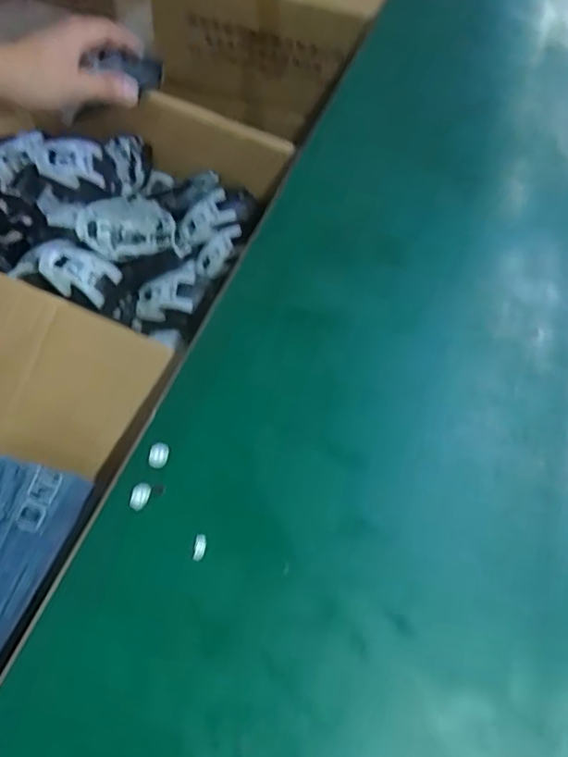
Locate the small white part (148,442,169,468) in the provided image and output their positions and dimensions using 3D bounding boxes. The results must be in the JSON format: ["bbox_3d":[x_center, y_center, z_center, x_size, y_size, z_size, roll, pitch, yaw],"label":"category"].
[{"bbox_3d":[-0.072,0.043,0.320,0.011,0.004,0.015,6,53,2],"label":"small white part"}]

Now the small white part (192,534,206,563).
[{"bbox_3d":[-0.044,0.087,0.291,0.006,0.004,0.013,4,53,0],"label":"small white part"}]

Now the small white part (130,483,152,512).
[{"bbox_3d":[-0.078,0.063,0.306,0.010,0.004,0.015,11,53,6],"label":"small white part"}]

